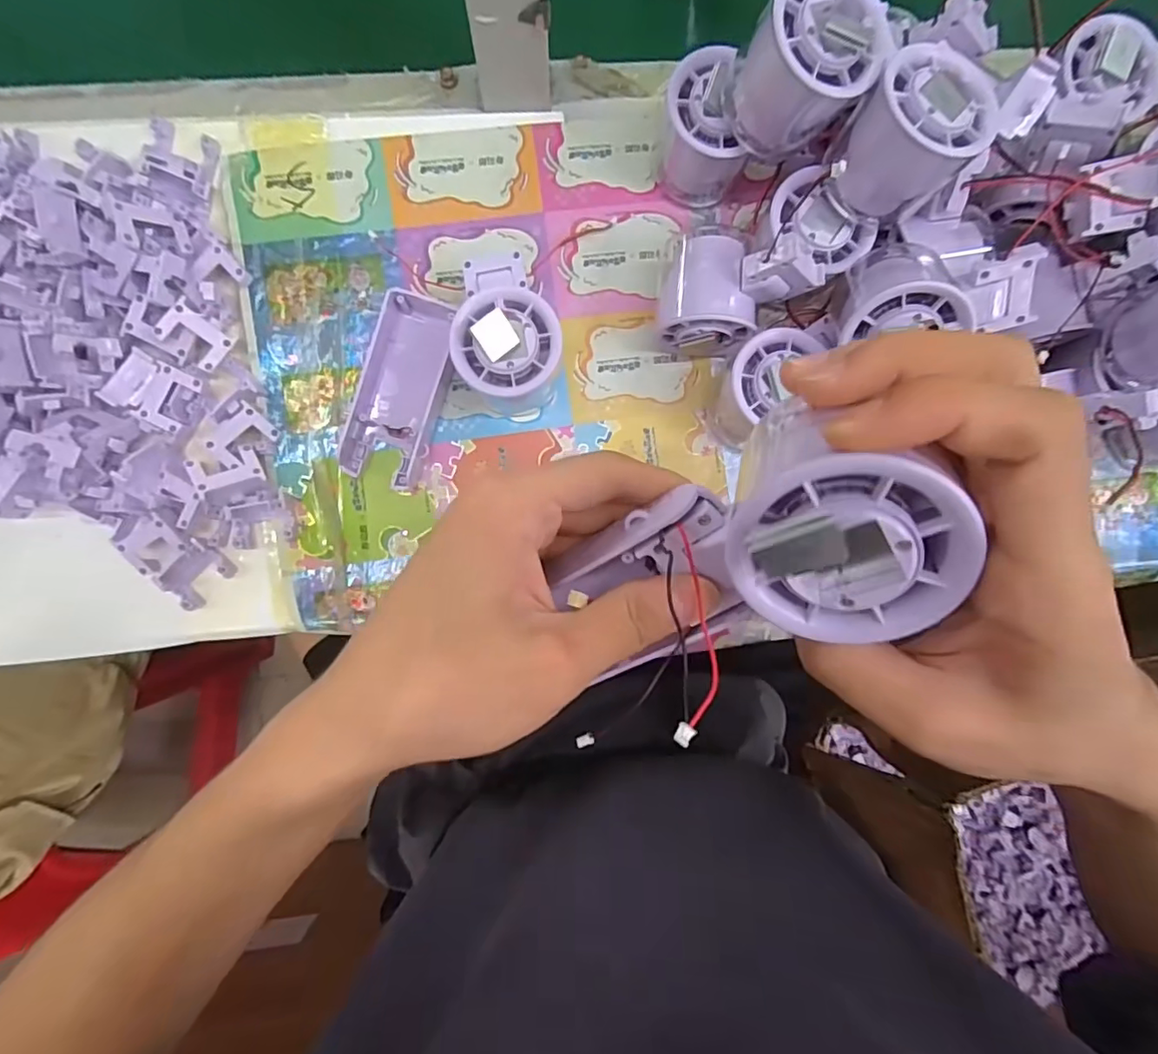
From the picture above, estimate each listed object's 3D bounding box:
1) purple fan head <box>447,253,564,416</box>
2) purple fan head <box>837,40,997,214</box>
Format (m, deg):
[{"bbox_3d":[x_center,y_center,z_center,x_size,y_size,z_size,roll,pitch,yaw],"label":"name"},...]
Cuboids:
[{"bbox_3d":[-0.038,-0.110,0.321,0.055,0.060,0.081,5,88,-3],"label":"purple fan head"},{"bbox_3d":[0.166,-0.195,0.280,0.056,0.049,0.054,0,88,-3],"label":"purple fan head"}]

